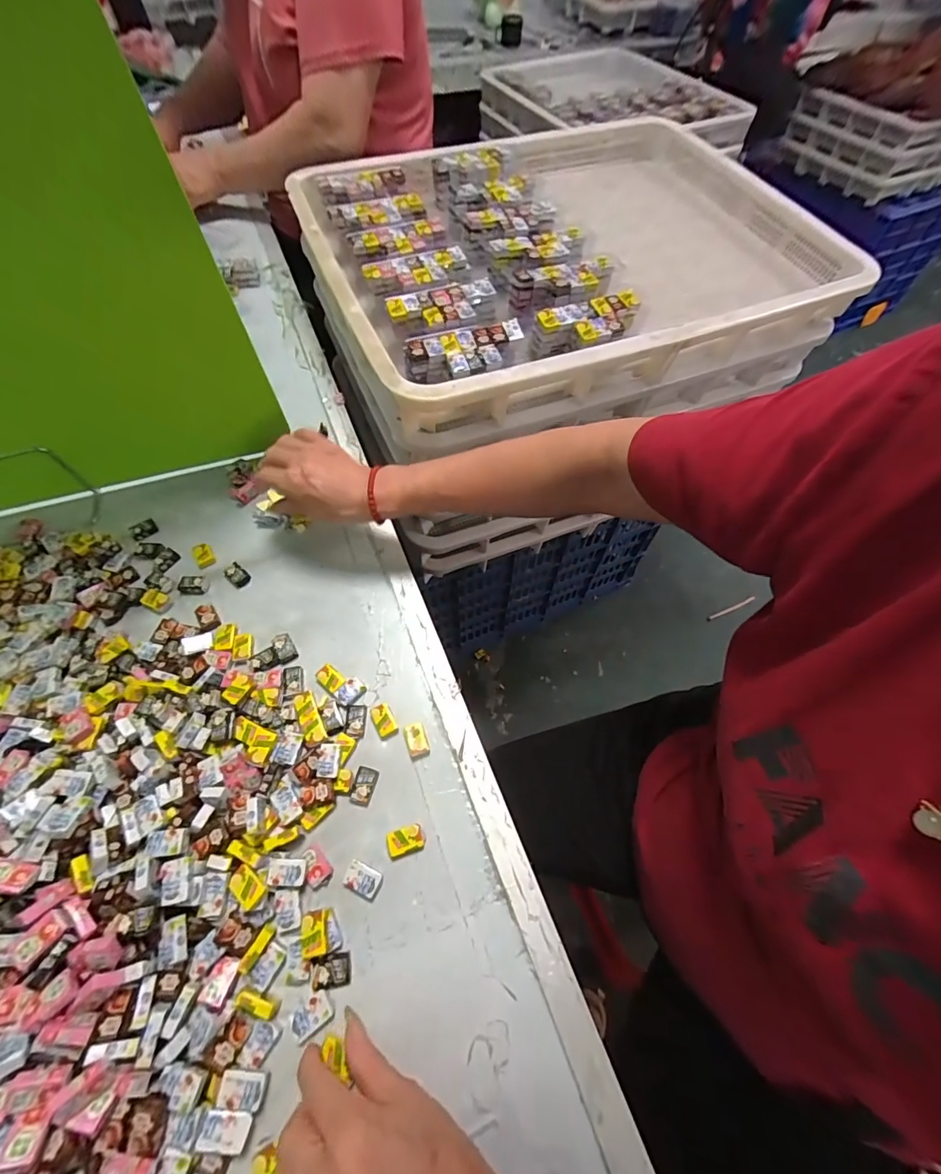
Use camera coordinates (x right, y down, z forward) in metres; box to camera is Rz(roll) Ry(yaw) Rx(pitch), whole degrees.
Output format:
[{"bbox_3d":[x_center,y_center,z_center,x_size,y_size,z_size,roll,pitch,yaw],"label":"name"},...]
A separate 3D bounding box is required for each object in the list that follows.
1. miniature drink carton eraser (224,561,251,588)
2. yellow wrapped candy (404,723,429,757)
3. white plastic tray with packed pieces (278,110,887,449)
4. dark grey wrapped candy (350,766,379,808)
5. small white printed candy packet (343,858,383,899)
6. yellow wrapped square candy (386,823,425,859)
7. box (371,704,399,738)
[{"bbox_3d":[-0.245,-0.012,0.459,0.029,0.005,0.017,38,68,18],"label":"miniature drink carton eraser"},{"bbox_3d":[-0.047,0.132,0.381,0.017,0.004,0.026,-15,62,-8],"label":"yellow wrapped candy"},{"bbox_3d":[0.135,-0.476,0.604,0.661,0.085,0.541,-21,63,-11],"label":"white plastic tray with packed pieces"},{"bbox_3d":[-0.088,0.164,0.362,0.017,0.007,0.029,12,62,7],"label":"dark grey wrapped candy"},{"bbox_3d":[-0.082,0.221,0.332,0.027,0.009,0.019,21,63,11],"label":"small white printed candy packet"},{"bbox_3d":[-0.051,0.199,0.343,0.029,0.009,0.018,-18,63,-9],"label":"yellow wrapped square candy"},{"bbox_3d":[-0.077,0.117,0.387,0.018,0.004,0.029,-24,64,-13],"label":"box"}]

